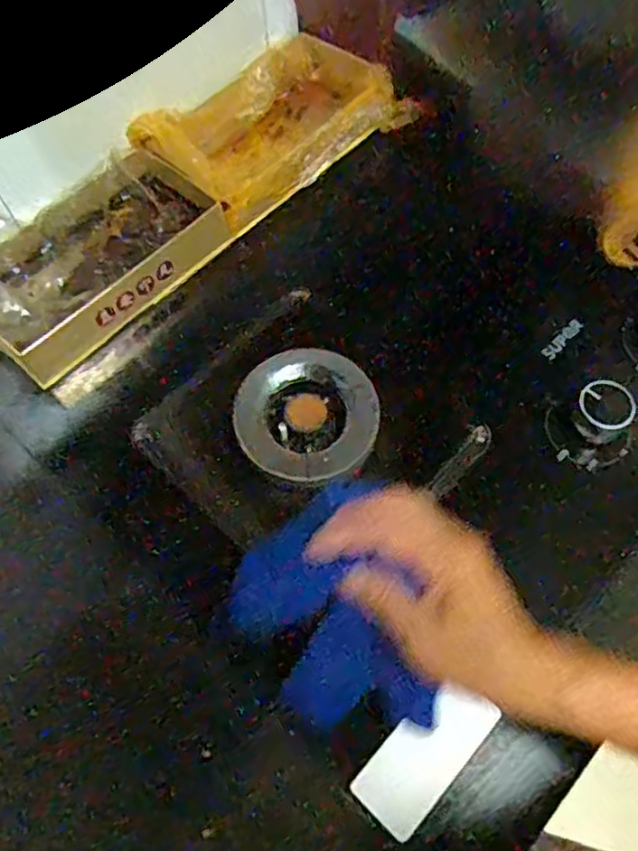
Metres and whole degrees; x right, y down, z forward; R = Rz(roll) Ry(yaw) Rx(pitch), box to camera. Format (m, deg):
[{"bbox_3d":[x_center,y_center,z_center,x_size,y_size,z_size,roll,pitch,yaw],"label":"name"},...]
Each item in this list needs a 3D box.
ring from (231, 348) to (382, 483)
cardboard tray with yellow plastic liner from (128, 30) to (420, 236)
[{"bbox_3d":[-0.009,-0.010,0.478,0.101,0.014,0.098,-1,62,2],"label":"ring"},{"bbox_3d":[-0.041,-0.275,0.614,0.223,0.053,0.147,-38,67,-17],"label":"cardboard tray with yellow plastic liner"}]

